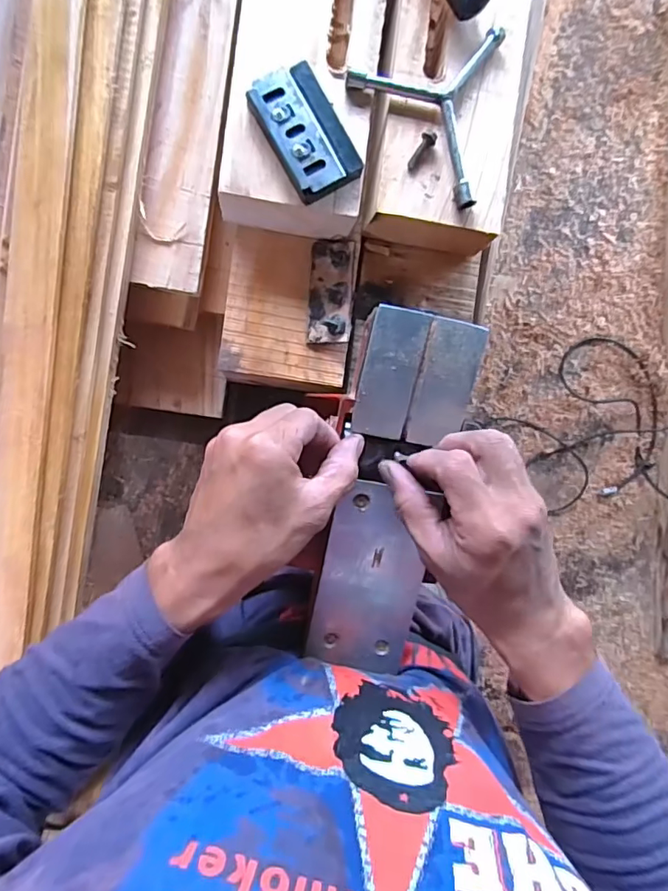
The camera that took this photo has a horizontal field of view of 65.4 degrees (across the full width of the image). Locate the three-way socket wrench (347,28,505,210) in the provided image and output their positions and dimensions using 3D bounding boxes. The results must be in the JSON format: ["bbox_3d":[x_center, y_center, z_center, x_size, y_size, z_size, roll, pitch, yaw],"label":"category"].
[{"bbox_3d":[0.087,-0.245,0.362,0.117,0.016,0.106,43,88,-7],"label":"three-way socket wrench"}]

